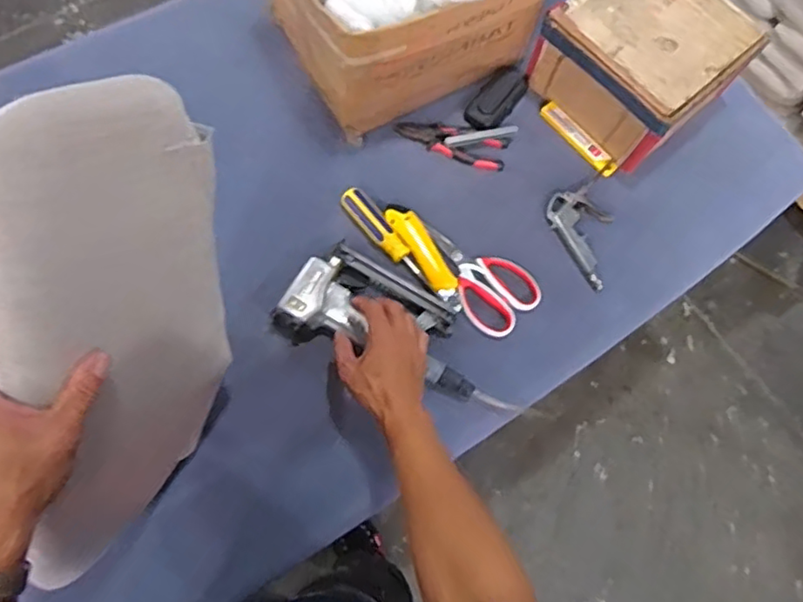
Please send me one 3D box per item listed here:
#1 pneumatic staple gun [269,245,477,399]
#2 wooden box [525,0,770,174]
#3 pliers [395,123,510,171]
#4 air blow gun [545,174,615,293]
[{"bbox_3d":[-0.018,0.032,0.753,0.248,0.049,0.136,29,77,6],"label":"pneumatic staple gun"},{"bbox_3d":[0.325,-0.335,0.848,0.217,0.123,0.211,-41,80,-15],"label":"wooden box"},{"bbox_3d":[0.070,-0.223,0.855,0.154,0.012,0.054,19,71,1],"label":"pliers"},{"bbox_3d":[0.261,-0.093,0.836,0.098,0.018,0.142,-23,75,-12],"label":"air blow gun"}]

